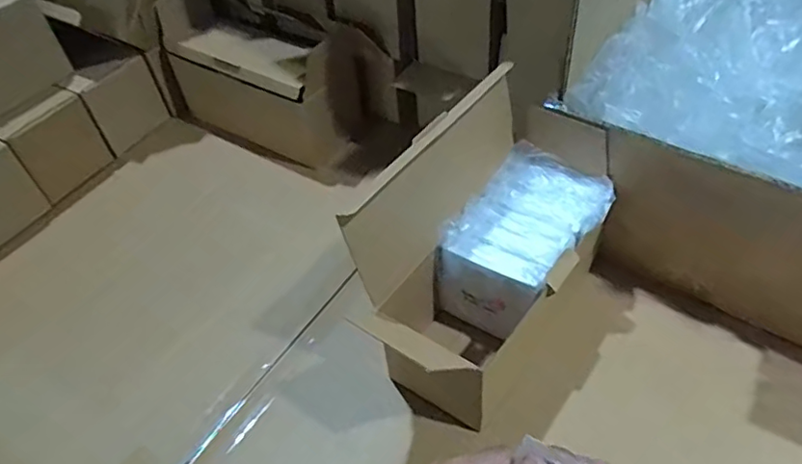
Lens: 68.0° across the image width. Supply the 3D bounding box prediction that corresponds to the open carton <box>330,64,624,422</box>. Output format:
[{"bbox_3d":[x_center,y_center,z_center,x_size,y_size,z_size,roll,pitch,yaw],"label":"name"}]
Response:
[{"bbox_3d":[0.075,0.013,0.489,0.130,0.162,0.243,32,58,31],"label":"open carton"}]

